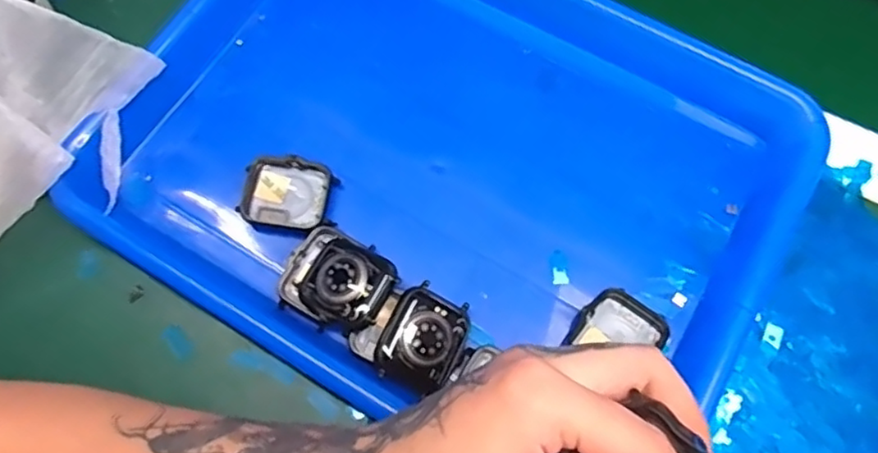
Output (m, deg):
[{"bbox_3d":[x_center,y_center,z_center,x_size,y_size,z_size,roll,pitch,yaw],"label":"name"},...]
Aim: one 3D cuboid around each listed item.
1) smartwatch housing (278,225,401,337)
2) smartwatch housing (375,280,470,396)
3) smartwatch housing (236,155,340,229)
[{"bbox_3d":[-0.049,0.027,0.304,0.053,0.017,0.043,30,73,11],"label":"smartwatch housing"},{"bbox_3d":[-0.007,0.053,0.296,0.035,0.012,0.045,23,71,9],"label":"smartwatch housing"},{"bbox_3d":[-0.079,-0.018,0.327,0.046,0.007,0.036,4,70,2],"label":"smartwatch housing"}]

